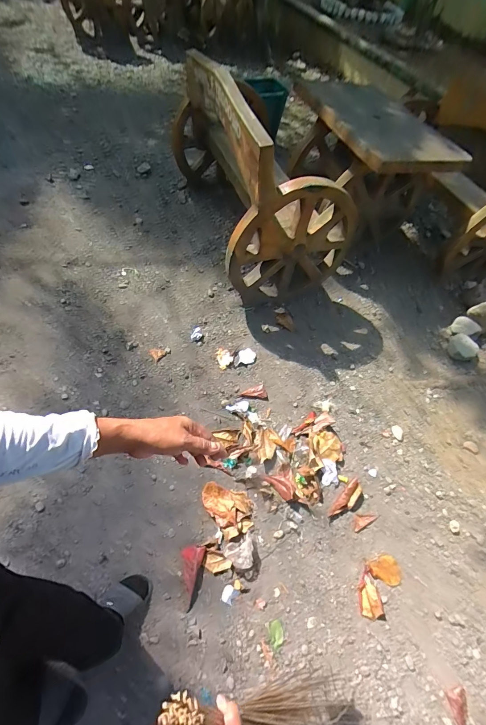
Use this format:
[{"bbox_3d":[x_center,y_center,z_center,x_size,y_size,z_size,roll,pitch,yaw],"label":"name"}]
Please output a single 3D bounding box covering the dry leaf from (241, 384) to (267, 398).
[{"bbox_3d":[0.051,0.138,1.511,0.115,0.019,0.066,-11,60,-16],"label":"dry leaf"}]

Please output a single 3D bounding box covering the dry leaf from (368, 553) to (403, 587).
[{"bbox_3d":[0.507,0.743,1.181,0.112,0.010,0.088,-10,60,-16],"label":"dry leaf"}]

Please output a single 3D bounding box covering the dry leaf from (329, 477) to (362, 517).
[{"bbox_3d":[0.404,0.530,1.292,0.062,0.034,0.187,41,59,17],"label":"dry leaf"}]

